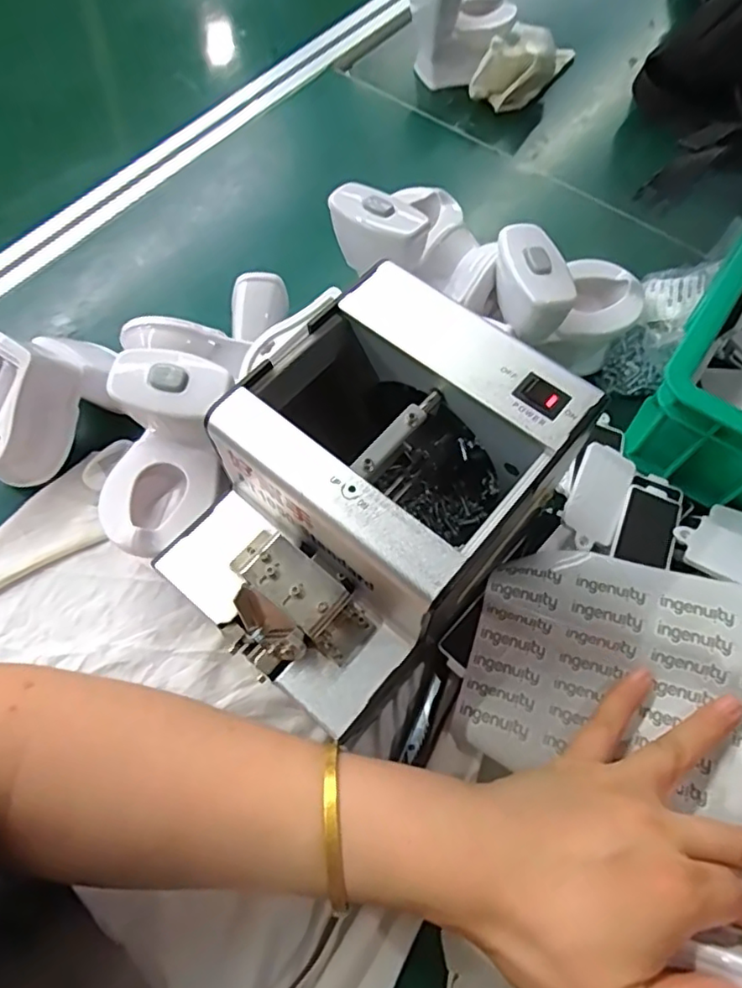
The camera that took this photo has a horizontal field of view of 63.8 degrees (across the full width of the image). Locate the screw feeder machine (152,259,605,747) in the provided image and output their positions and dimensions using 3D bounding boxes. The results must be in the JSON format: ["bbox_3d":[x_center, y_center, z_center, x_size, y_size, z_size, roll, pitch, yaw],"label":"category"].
[{"bbox_3d":[-0.003,0.009,0.291,0.128,0.113,0.178,35,70,18],"label":"screw feeder machine"}]

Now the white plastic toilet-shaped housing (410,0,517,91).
[{"bbox_3d":[0.079,-0.437,0.549,0.095,0.093,0.078,8,64,6],"label":"white plastic toilet-shaped housing"}]

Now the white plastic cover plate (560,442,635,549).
[{"bbox_3d":[0.135,0.000,0.352,0.032,0.008,0.068,25,67,14],"label":"white plastic cover plate"}]

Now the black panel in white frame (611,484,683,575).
[{"bbox_3d":[0.161,0.019,0.347,0.030,0.006,0.059,25,58,9],"label":"black panel in white frame"}]

